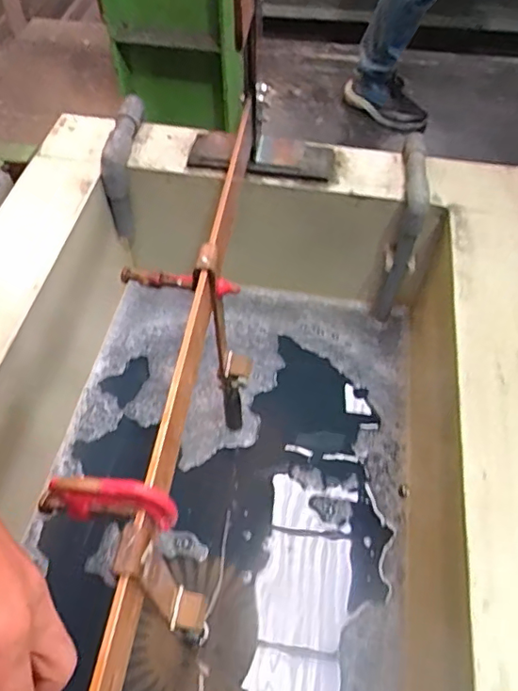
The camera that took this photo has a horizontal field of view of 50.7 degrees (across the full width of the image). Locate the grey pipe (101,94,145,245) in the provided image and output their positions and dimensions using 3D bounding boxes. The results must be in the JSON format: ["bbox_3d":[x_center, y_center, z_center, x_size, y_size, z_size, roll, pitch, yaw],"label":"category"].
[{"bbox_3d":[-0.199,-0.268,0.838,0.036,0.160,0.146,5,54,3],"label":"grey pipe"}]

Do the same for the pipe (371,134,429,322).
[{"bbox_3d":[0.215,-0.160,0.846,0.033,0.251,0.132,10,55,7],"label":"pipe"}]

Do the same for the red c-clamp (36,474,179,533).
[{"bbox_3d":[-0.112,0.113,0.394,0.107,0.066,0.013,8,54,5],"label":"red c-clamp"}]

